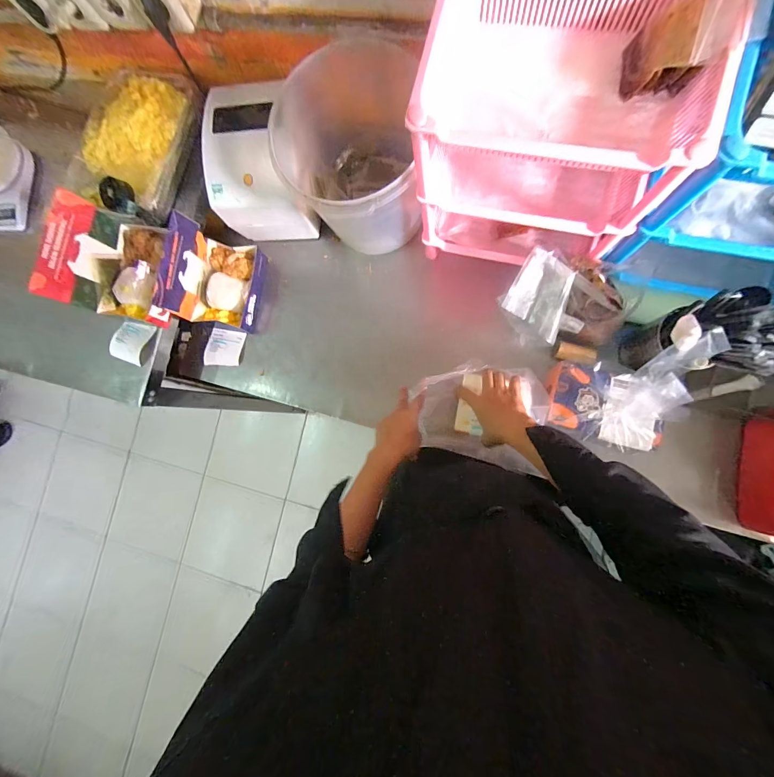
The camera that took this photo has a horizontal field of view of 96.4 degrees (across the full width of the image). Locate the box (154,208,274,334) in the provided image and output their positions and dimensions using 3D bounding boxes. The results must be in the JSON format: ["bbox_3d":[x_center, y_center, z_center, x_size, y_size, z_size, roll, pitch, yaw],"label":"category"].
[{"bbox_3d":[-0.338,-0.220,0.692,0.116,0.164,0.176,10,87,9],"label":"box"}]

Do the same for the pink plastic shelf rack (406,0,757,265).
[{"bbox_3d":[0.216,-0.343,0.510,0.302,0.338,0.210,15,88,10],"label":"pink plastic shelf rack"}]

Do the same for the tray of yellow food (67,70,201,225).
[{"bbox_3d":[-0.486,-0.478,0.668,0.212,0.056,0.277,20,88,10],"label":"tray of yellow food"}]

